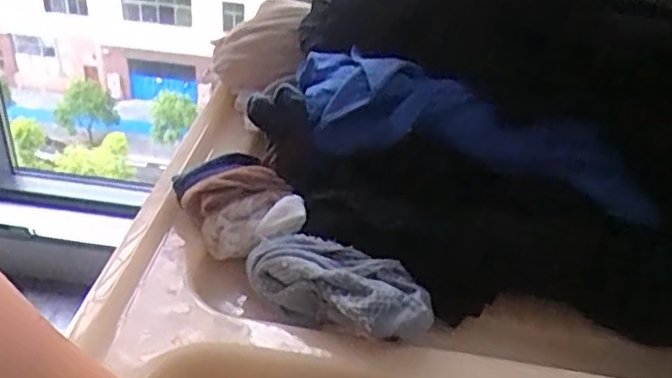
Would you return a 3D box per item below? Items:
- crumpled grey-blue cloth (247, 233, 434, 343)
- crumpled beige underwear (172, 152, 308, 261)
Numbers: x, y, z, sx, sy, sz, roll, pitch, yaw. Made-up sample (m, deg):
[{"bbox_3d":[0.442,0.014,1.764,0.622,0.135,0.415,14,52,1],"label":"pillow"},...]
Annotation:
[{"bbox_3d":[-0.001,0.064,0.459,0.126,0.042,0.056,20,37,23],"label":"crumpled grey-blue cloth"},{"bbox_3d":[-0.068,0.011,0.501,0.068,0.048,0.098,-22,42,-33],"label":"crumpled beige underwear"}]

